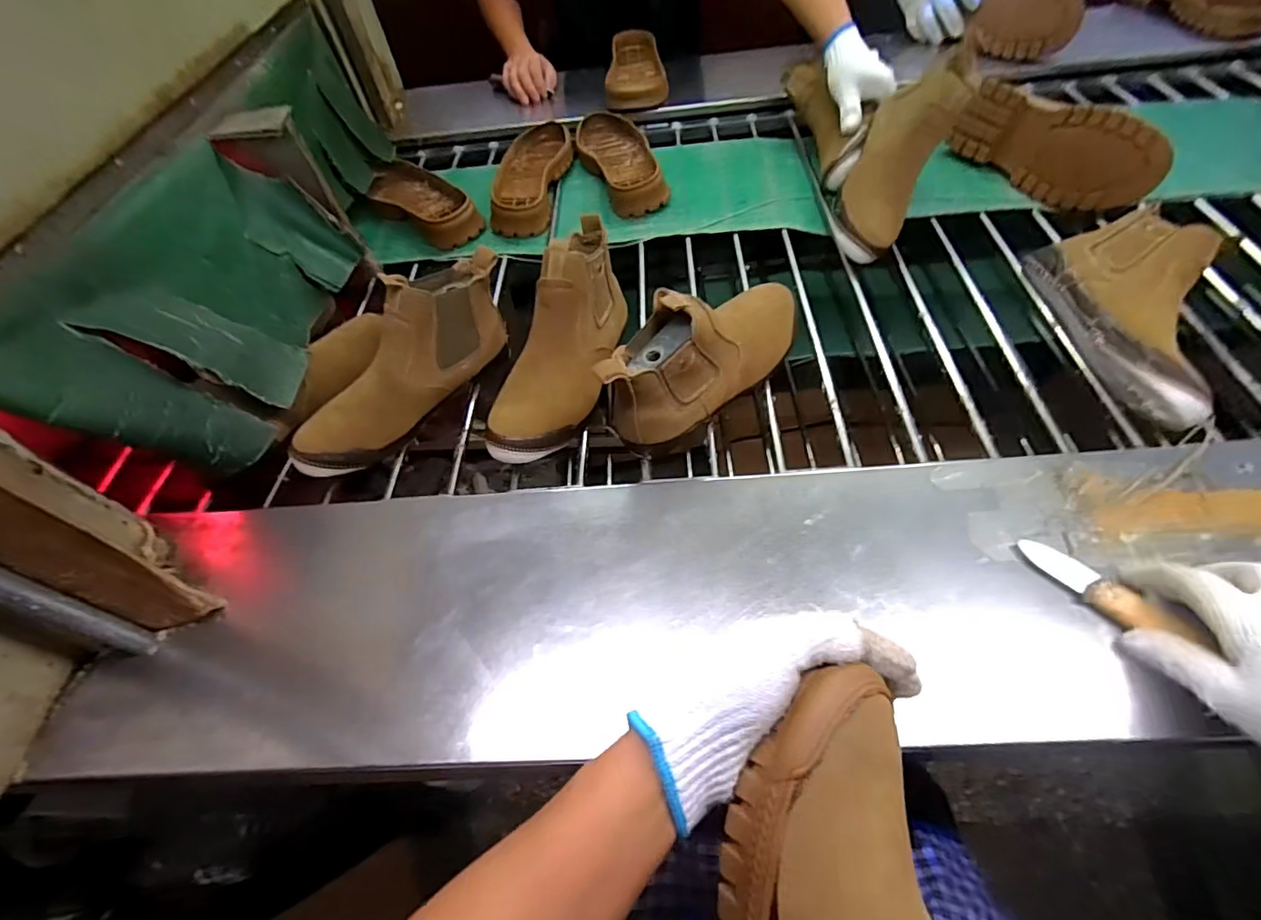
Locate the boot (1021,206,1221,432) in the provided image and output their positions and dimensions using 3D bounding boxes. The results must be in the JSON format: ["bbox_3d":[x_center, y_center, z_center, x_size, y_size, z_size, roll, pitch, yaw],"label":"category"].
[{"bbox_3d":[0.549,-0.161,0.585,0.128,0.092,0.272,0,54,6],"label":"boot"}]

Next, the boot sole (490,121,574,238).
[{"bbox_3d":[-0.171,-0.489,0.944,0.120,0.045,0.303,3,54,8],"label":"boot sole"}]

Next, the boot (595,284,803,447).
[{"bbox_3d":[0.090,-0.127,0.565,0.282,0.110,0.076,-38,59,-20],"label":"boot"}]

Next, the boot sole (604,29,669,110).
[{"bbox_3d":[0.015,-0.762,1.070,0.113,0.070,0.228,-1,54,5],"label":"boot sole"}]

